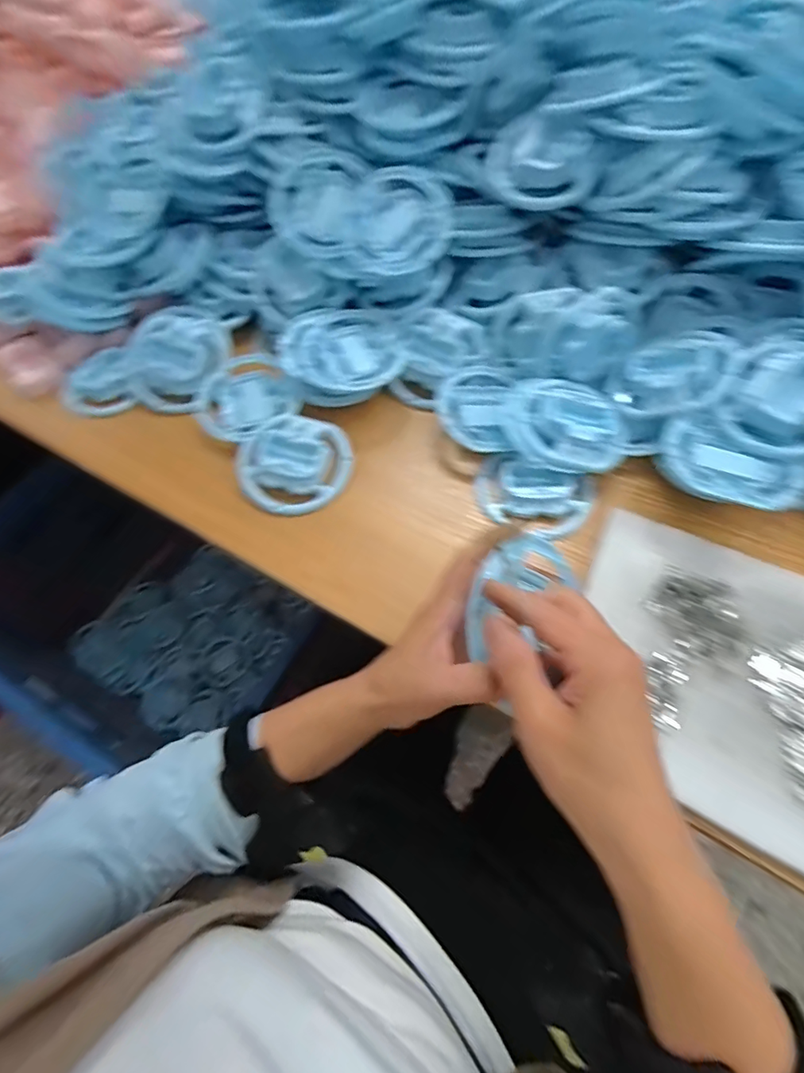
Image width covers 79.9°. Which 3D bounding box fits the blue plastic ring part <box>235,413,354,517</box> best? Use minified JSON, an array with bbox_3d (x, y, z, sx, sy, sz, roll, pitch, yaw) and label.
[{"bbox_3d":[-0.106,-0.072,0.461,0.109,0.039,0.093,8,63,7],"label":"blue plastic ring part"}]

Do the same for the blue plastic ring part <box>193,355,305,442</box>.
[{"bbox_3d":[-0.167,-0.146,0.504,0.098,0.016,0.101,-1,63,2],"label":"blue plastic ring part"}]

